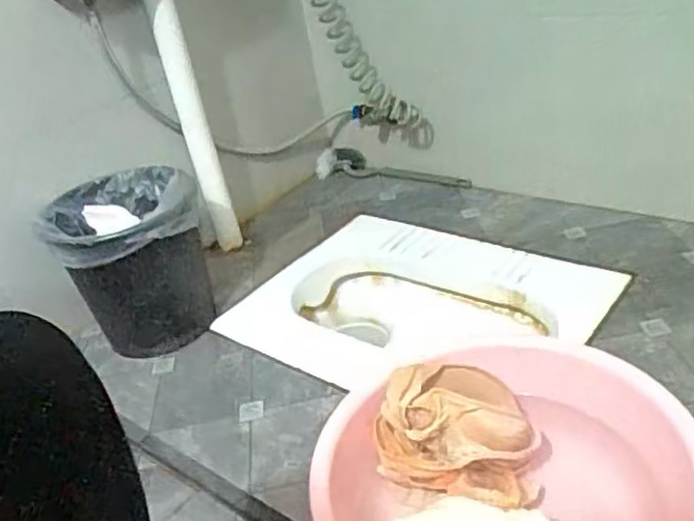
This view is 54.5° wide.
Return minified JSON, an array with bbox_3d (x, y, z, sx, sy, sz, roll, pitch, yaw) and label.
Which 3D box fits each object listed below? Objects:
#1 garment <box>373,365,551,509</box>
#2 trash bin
[{"bbox_3d":[0.127,0.170,0.724,0.164,0.102,0.148,8,37,29],"label":"garment"},{"bbox_3d":[-0.335,-0.004,1.086,0.223,0.210,0.223,-15,32,-5],"label":"trash bin"}]

